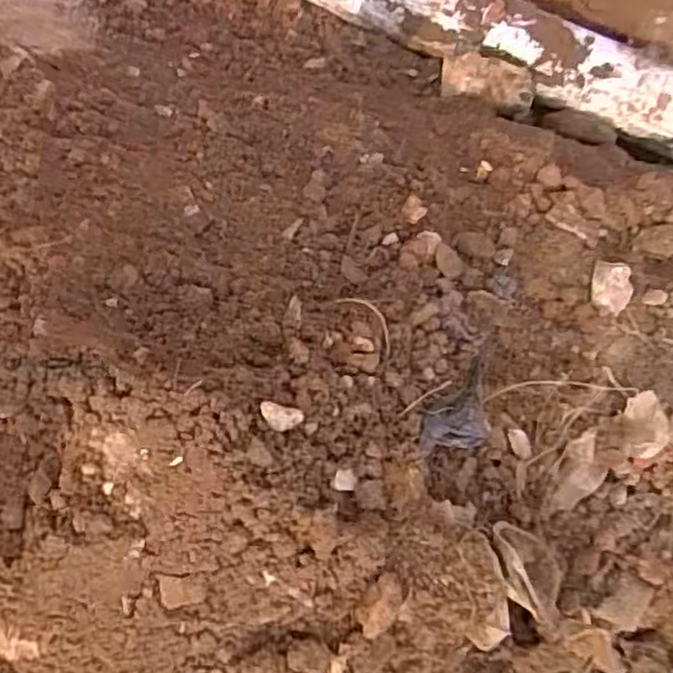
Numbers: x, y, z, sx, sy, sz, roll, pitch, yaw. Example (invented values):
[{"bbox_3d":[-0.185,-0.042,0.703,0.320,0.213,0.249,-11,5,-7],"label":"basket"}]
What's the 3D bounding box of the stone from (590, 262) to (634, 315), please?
[{"bbox_3d":[0.305,-0.054,0.750,0.043,0.026,0.062,25,78,4],"label":"stone"}]

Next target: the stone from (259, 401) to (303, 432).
[{"bbox_3d":[-0.039,0.057,0.470,0.029,0.016,0.017,12,78,1],"label":"stone"}]

